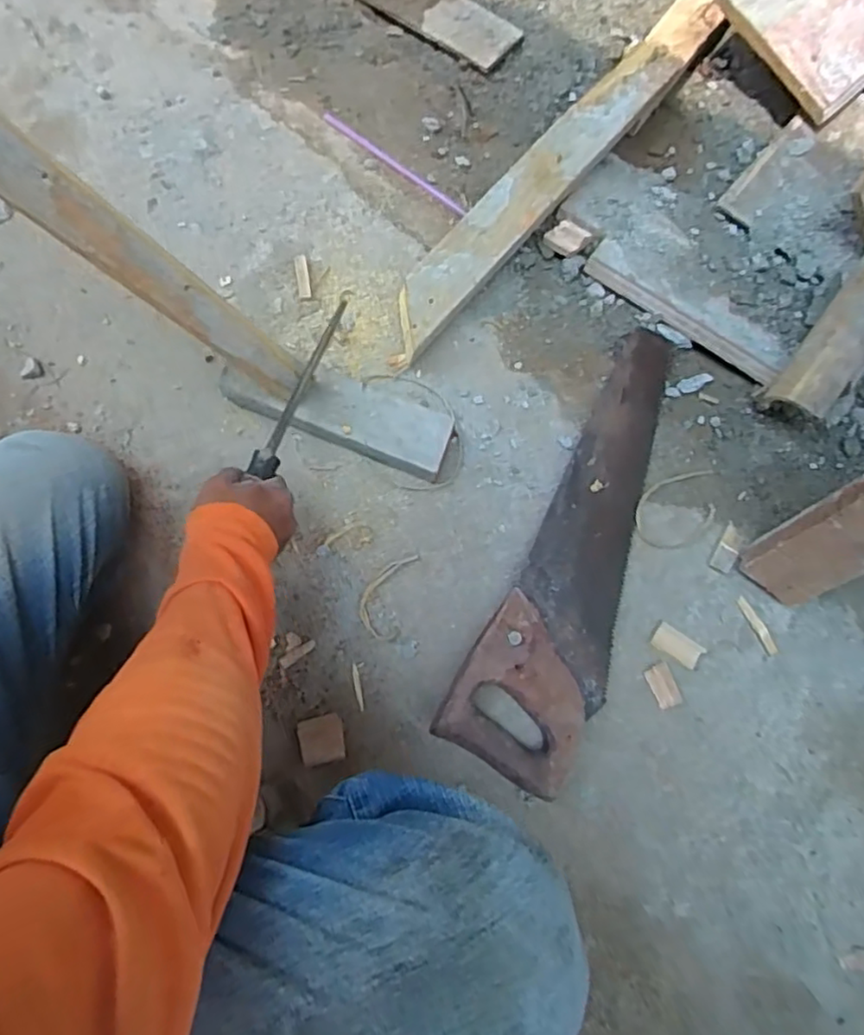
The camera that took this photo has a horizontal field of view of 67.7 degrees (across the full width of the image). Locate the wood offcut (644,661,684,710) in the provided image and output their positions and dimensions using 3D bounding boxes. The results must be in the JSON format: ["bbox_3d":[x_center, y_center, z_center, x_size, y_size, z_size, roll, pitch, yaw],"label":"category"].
[{"bbox_3d":[0.215,0.157,0.597,0.024,0.006,0.039,-20,80,-5],"label":"wood offcut"}]

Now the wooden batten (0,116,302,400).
[{"bbox_3d":[-0.201,-0.172,0.420,0.030,0.358,0.036,7,77,26],"label":"wooden batten"}]

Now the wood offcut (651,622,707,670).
[{"bbox_3d":[0.230,0.121,0.601,0.048,0.008,0.026,33,80,5],"label":"wood offcut"}]

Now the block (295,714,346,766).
[{"bbox_3d":[-0.099,0.200,0.578,0.039,0.018,0.039,-14,79,-4],"label":"block"}]

